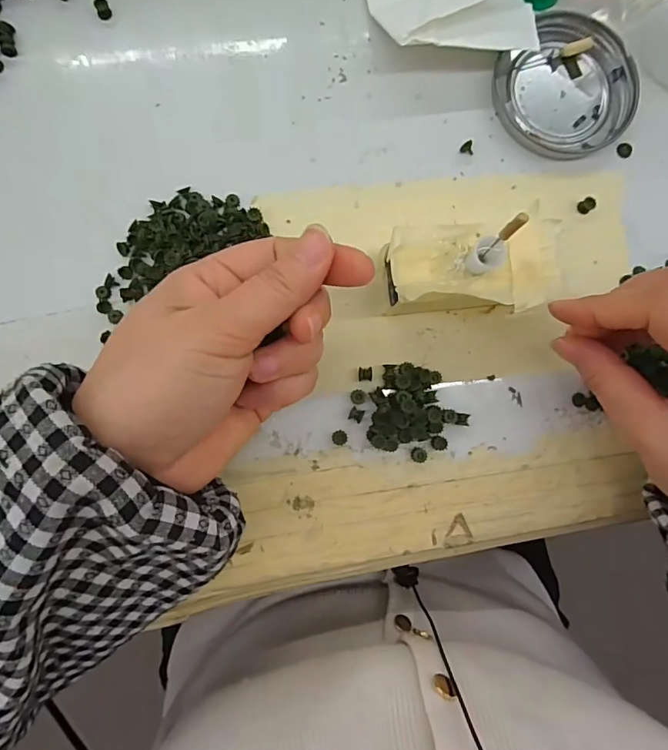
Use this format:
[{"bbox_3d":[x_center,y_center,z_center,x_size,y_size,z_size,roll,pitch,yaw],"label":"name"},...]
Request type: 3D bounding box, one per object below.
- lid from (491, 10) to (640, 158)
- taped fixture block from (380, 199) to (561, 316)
[{"bbox_3d":[0.129,-0.158,0.263,0.074,0.008,0.073,0,88,-5],"label":"lid"},{"bbox_3d":[0.067,-0.050,0.234,0.084,0.043,0.046,-10,89,-5],"label":"taped fixture block"}]

